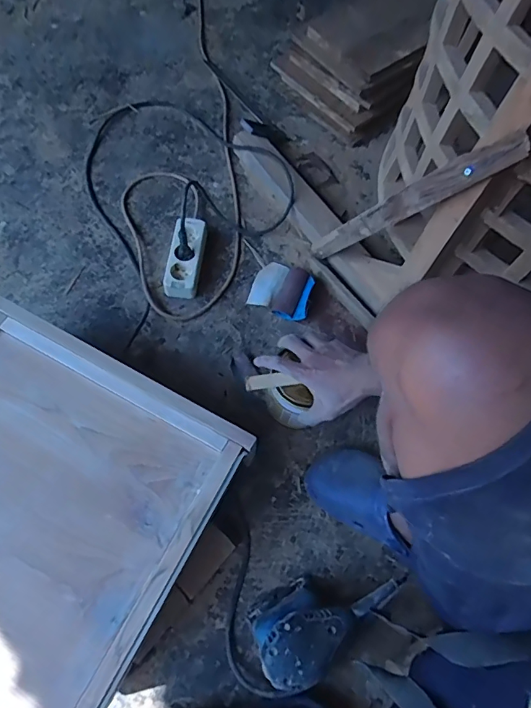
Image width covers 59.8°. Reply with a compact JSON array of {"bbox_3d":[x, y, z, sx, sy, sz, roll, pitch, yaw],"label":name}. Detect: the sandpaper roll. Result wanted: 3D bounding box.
[{"bbox_3d":[0.031,-0.121,0.861,0.112,0.032,0.106,18,68,5],"label":"sandpaper roll"}]

